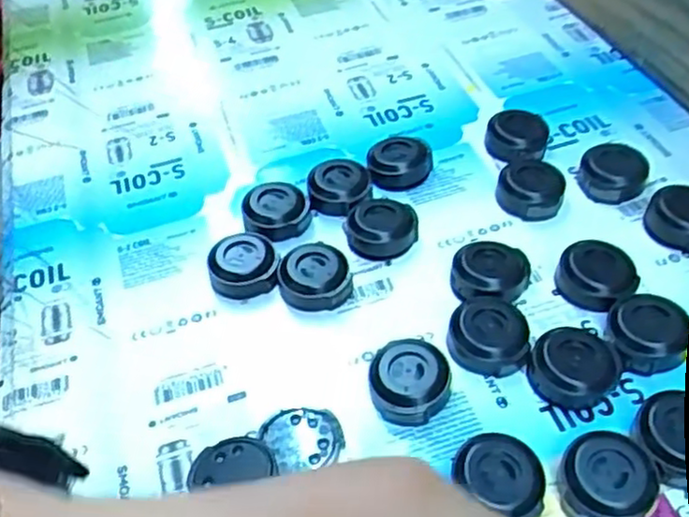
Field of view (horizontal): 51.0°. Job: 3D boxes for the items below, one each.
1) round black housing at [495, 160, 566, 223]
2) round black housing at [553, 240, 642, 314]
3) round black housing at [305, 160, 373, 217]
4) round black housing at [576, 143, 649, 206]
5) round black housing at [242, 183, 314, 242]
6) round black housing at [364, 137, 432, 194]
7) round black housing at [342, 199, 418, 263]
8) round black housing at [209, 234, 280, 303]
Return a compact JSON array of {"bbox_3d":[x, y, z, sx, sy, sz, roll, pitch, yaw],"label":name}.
[{"bbox_3d":[0.085,-0.032,0.331,0.028,0.012,0.030,-3,47,4],"label":"round black housing"},{"bbox_3d":[0.102,0.006,0.293,0.030,0.012,0.027,17,51,21],"label":"round black housing"},{"bbox_3d":[-0.003,-0.033,0.341,0.028,0.015,0.024,3,48,10],"label":"round black housing"},{"bbox_3d":[0.124,-0.039,0.335,0.029,0.011,0.028,-3,47,4],"label":"round black housing"},{"bbox_3d":[-0.032,-0.021,0.332,0.030,0.015,0.026,-26,50,-16],"label":"round black housing"},{"bbox_3d":[0.027,-0.045,0.350,0.030,0.016,0.024,-3,47,5],"label":"round black housing"},{"bbox_3d":[0.017,-0.013,0.320,0.027,0.016,0.024,-36,53,-24],"label":"round black housing"},{"bbox_3d":[-0.043,0.003,0.311,0.028,0.014,0.026,-3,47,4],"label":"round black housing"}]

